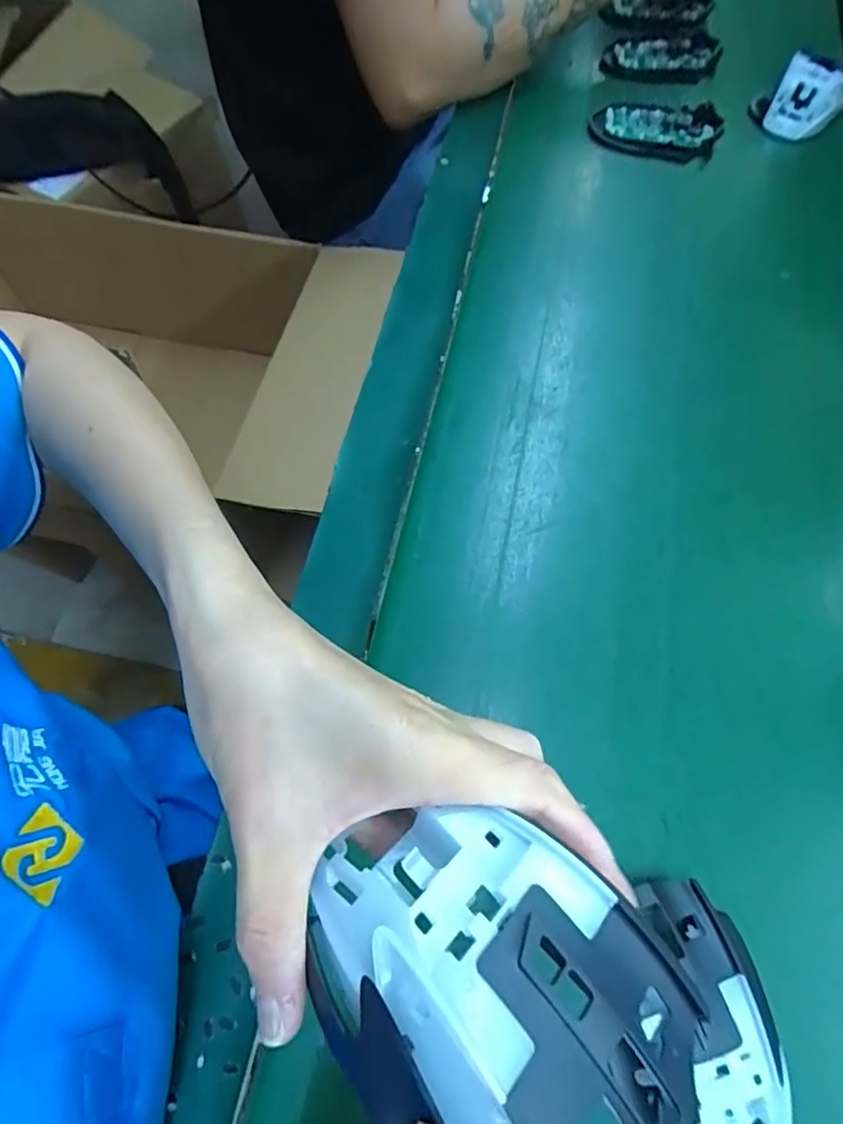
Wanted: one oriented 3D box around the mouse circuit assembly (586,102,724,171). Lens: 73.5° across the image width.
[{"bbox_3d":[0.214,-0.397,0.519,0.112,0.021,0.062,17,67,6],"label":"mouse circuit assembly"}]

